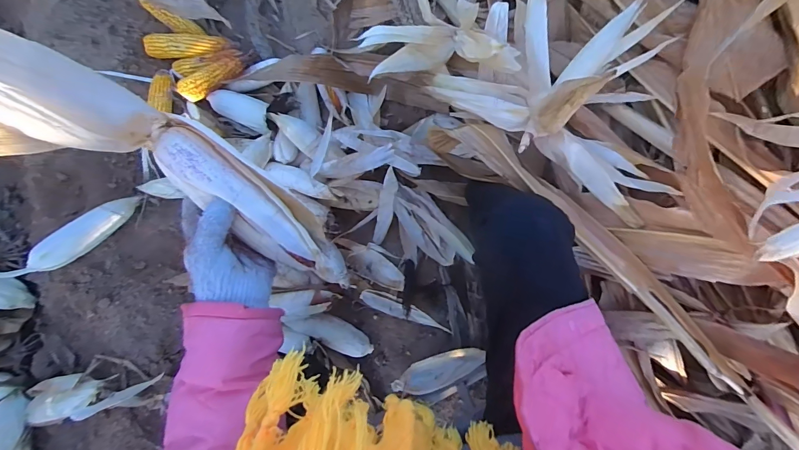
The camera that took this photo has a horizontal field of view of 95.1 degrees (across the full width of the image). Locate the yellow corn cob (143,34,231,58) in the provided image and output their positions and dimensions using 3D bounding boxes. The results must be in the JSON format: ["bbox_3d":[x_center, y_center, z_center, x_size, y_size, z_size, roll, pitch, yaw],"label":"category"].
[{"bbox_3d":[-0.494,-0.422,0.856,0.176,0.052,0.063,1,81,1],"label":"yellow corn cob"}]

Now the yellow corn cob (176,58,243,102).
[{"bbox_3d":[-0.427,-0.339,0.826,0.158,0.041,0.055,-31,82,-3],"label":"yellow corn cob"}]

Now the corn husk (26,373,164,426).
[{"bbox_3d":[-0.594,0.320,0.690,0.301,0.064,0.084,-15,81,-1],"label":"corn husk"}]

